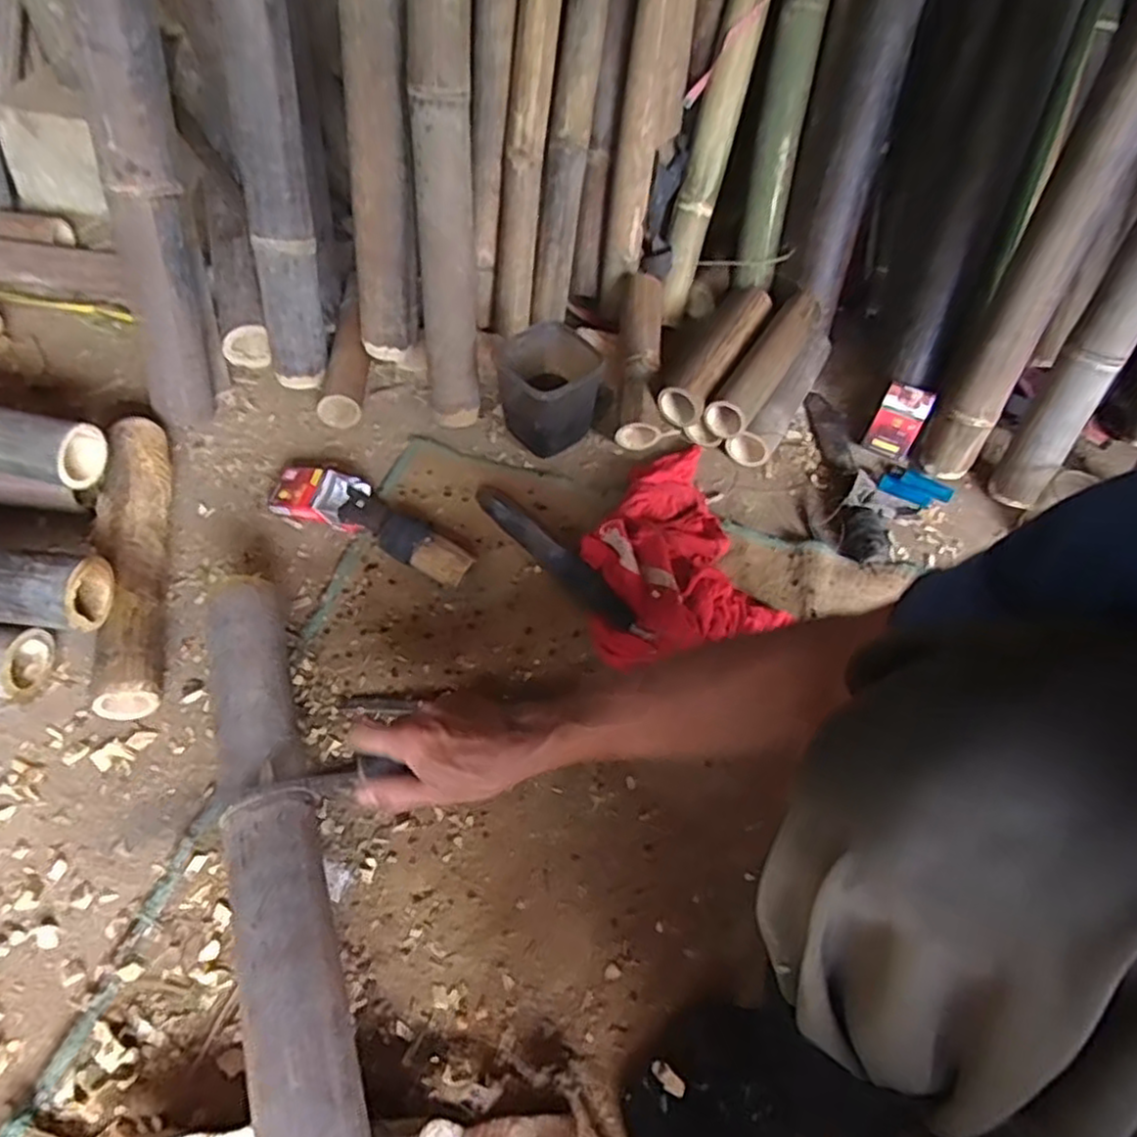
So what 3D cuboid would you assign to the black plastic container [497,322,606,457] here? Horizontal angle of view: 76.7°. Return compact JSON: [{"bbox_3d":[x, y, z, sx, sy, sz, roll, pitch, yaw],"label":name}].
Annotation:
[{"bbox_3d":[-0.029,-0.233,0.917,0.120,0.127,0.128,-27,68,-21],"label":"black plastic container"}]

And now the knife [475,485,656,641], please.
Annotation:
[{"bbox_3d":[-0.012,-0.013,0.817,0.032,0.031,0.285,-35,65,-25],"label":"knife"}]

